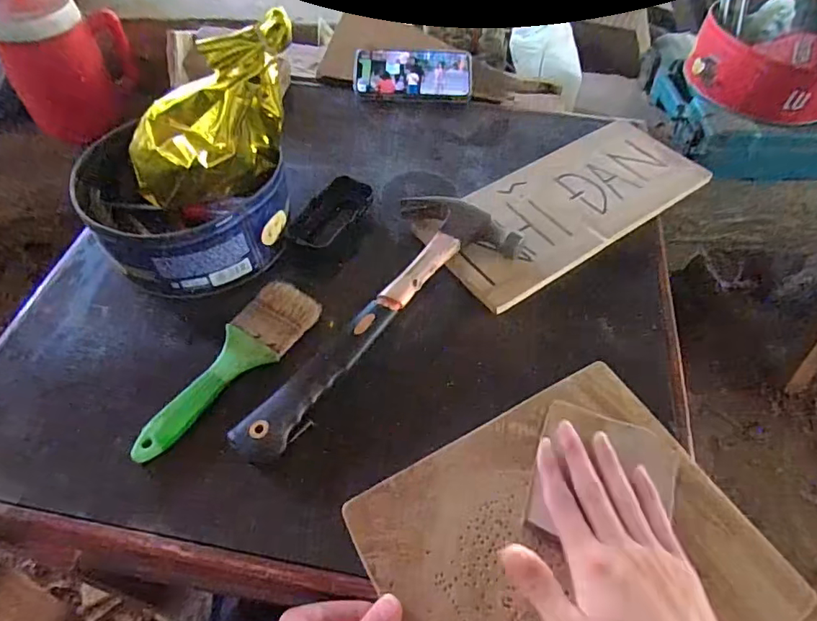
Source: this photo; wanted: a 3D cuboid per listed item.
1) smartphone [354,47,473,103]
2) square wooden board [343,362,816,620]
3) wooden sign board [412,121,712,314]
[{"bbox_3d":[0.007,-0.330,0.729,0.160,0.010,0.080,1,78,-1],"label":"smartphone"},{"bbox_3d":[0.116,0.176,0.365,0.261,0.015,0.224,-24,56,-19],"label":"square wooden board"},{"bbox_3d":[0.186,-0.127,0.596,0.347,0.014,0.141,-29,58,-22],"label":"wooden sign board"}]

